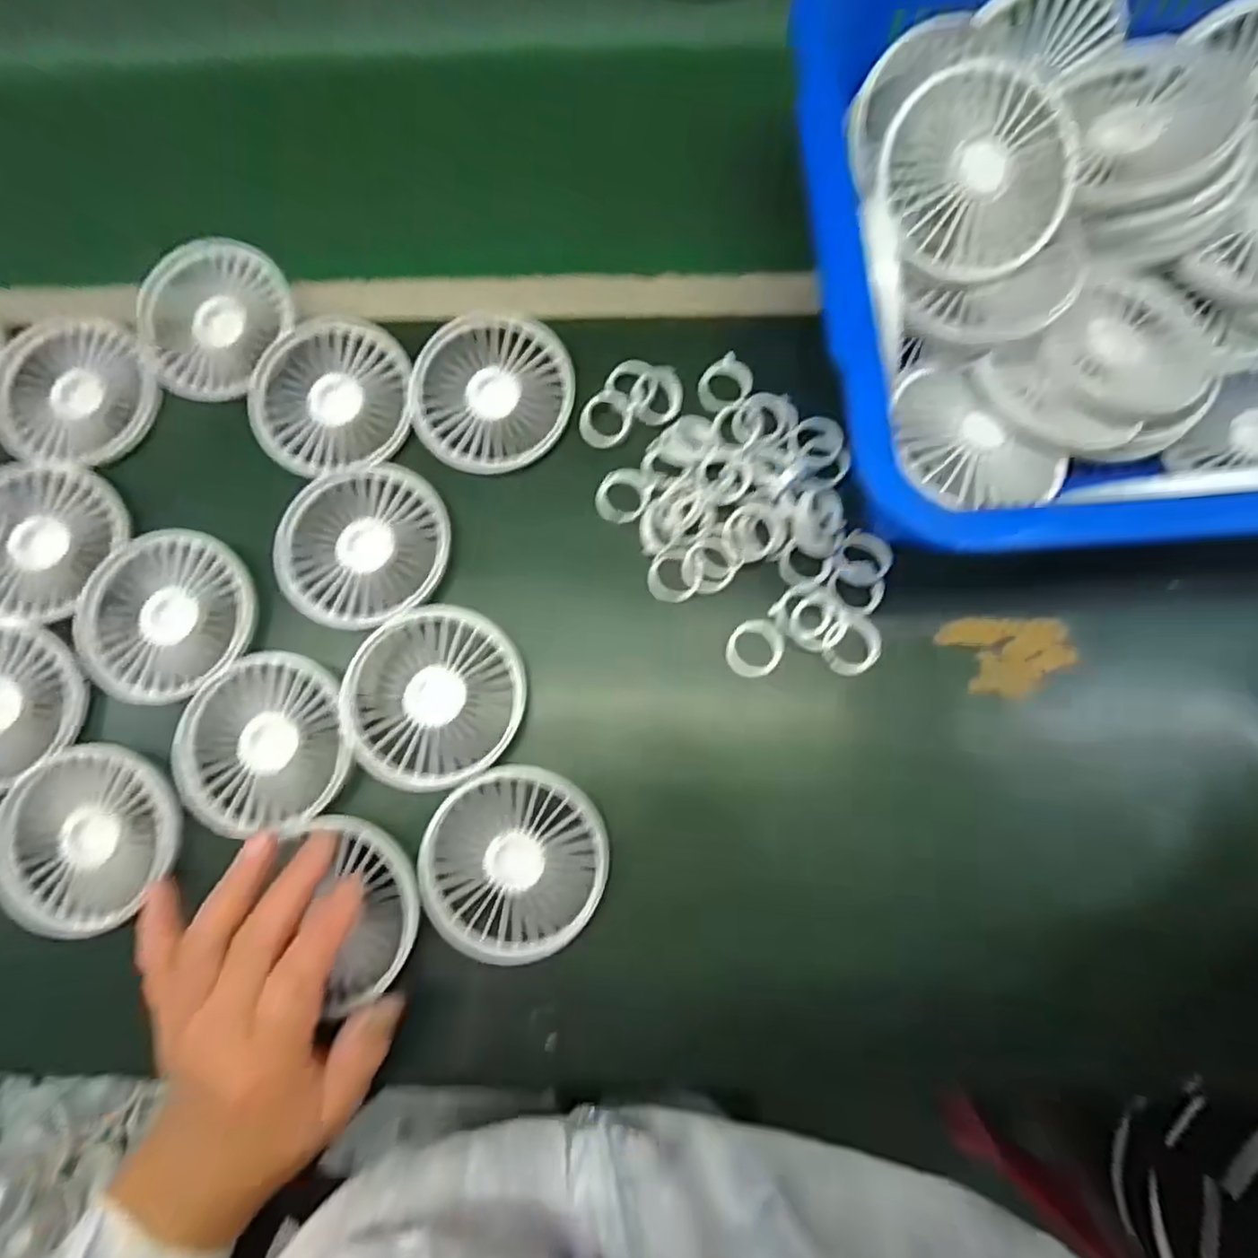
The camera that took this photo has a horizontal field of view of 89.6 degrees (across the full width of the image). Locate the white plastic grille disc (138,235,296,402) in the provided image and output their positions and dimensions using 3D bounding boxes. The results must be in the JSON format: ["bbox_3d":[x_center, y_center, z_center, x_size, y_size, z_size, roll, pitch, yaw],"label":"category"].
[{"bbox_3d":[-0.237,-0.181,0.363,0.087,0.011,0.086,-1,80,3],"label":"white plastic grille disc"}]

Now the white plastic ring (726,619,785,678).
[{"bbox_3d":[0.065,0.010,0.325,0.027,0.005,0.030,25,82,7],"label":"white plastic ring"}]

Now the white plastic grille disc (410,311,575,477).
[{"bbox_3d":[-0.075,-0.130,0.347,0.085,0.008,0.086,-1,80,3],"label":"white plastic grille disc"}]

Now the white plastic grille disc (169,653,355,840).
[{"bbox_3d":[-0.183,0.056,0.317,0.085,0.009,0.086,-1,80,3],"label":"white plastic grille disc"}]

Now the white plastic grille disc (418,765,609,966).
[{"bbox_3d":[-0.055,0.113,0.305,0.085,0.007,0.088,-1,80,3],"label":"white plastic grille disc"}]

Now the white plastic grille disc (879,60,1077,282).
[{"bbox_3d":[0.150,-0.196,0.275,0.080,0.013,0.079,0,99,2],"label":"white plastic grille disc"}]

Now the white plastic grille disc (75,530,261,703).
[{"bbox_3d":[-0.249,-0.008,0.340,0.091,0.009,0.088,-1,80,3],"label":"white plastic grille disc"}]

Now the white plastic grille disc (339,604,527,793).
[{"bbox_3d":[-0.098,0.033,0.318,0.086,0.008,0.089,-1,80,3],"label":"white plastic grille disc"}]

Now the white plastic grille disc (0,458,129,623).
[{"bbox_3d":[-0.328,-0.049,0.349,0.090,0.010,0.086,-1,80,3],"label":"white plastic grille disc"}]

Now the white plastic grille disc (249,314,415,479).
[{"bbox_3d":[-0.166,-0.134,0.358,0.087,0.016,0.086,-1,80,3],"label":"white plastic grille disc"}]

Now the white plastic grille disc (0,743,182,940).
[{"bbox_3d":[-0.271,0.106,0.316,0.088,0.007,0.090,-1,80,3],"label":"white plastic grille disc"}]

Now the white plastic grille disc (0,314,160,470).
[{"bbox_3d":[-0.320,-0.136,0.363,0.086,0.006,0.087,-1,80,3],"label":"white plastic grille disc"}]

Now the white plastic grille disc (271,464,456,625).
[{"bbox_3d":[-0.140,-0.045,0.338,0.085,0.012,0.089,-1,80,3],"label":"white plastic grille disc"}]

